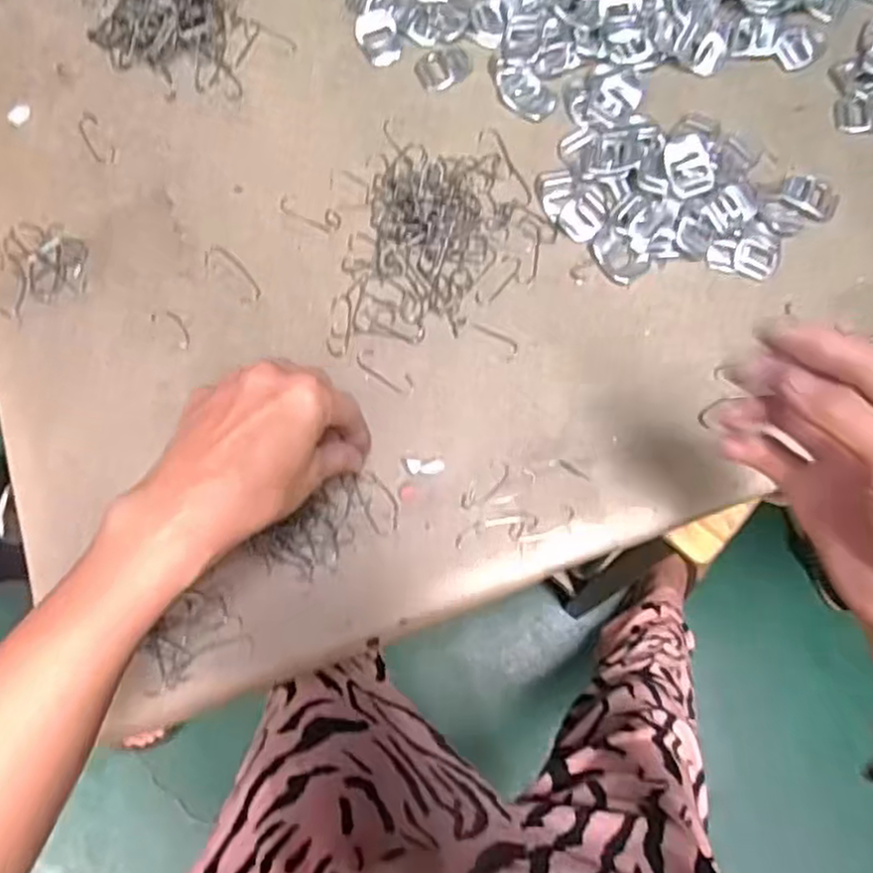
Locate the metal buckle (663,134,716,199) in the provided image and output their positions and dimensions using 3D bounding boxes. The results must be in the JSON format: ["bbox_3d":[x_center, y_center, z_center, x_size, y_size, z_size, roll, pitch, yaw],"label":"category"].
[{"bbox_3d":[0.163,-0.175,0.475,0.028,0.004,0.040,-15,85,3],"label":"metal buckle"}]

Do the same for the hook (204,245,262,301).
[{"bbox_3d":[-0.134,-0.107,0.481,0.050,0.004,0.018,43,79,12],"label":"hook"}]

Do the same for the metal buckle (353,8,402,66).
[{"bbox_3d":[-0.042,-0.289,0.532,0.029,0.006,0.047,-14,74,-3],"label":"metal buckle"}]

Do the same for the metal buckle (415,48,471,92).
[{"bbox_3d":[0.005,-0.265,0.526,0.040,0.004,0.032,-28,75,-7],"label":"metal buckle"}]

